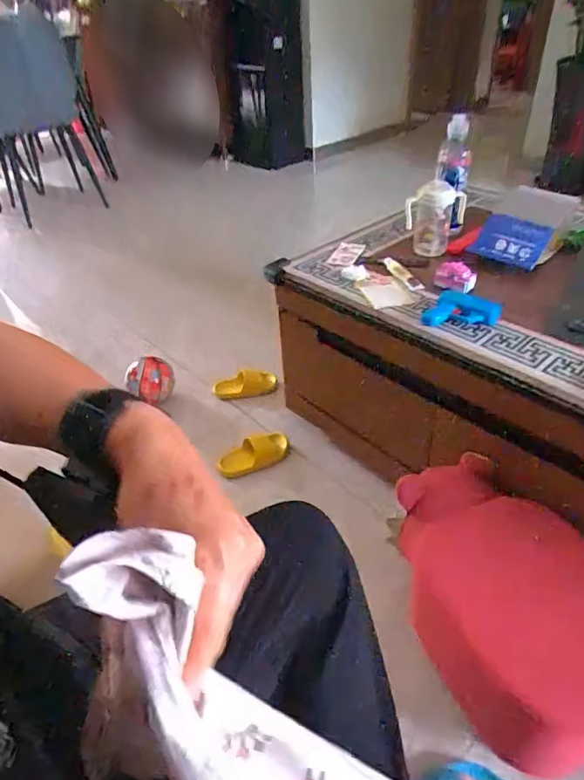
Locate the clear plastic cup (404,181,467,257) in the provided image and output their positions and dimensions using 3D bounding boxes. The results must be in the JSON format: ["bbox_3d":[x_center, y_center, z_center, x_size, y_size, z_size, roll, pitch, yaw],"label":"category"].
[{"bbox_3d":[0.284,-0.341,1.005,0.112,0.143,0.069,9,41,17],"label":"clear plastic cup"}]

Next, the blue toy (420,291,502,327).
[{"bbox_3d":[0.285,-0.139,0.837,0.119,0.043,0.075,14,42,21],"label":"blue toy"}]

